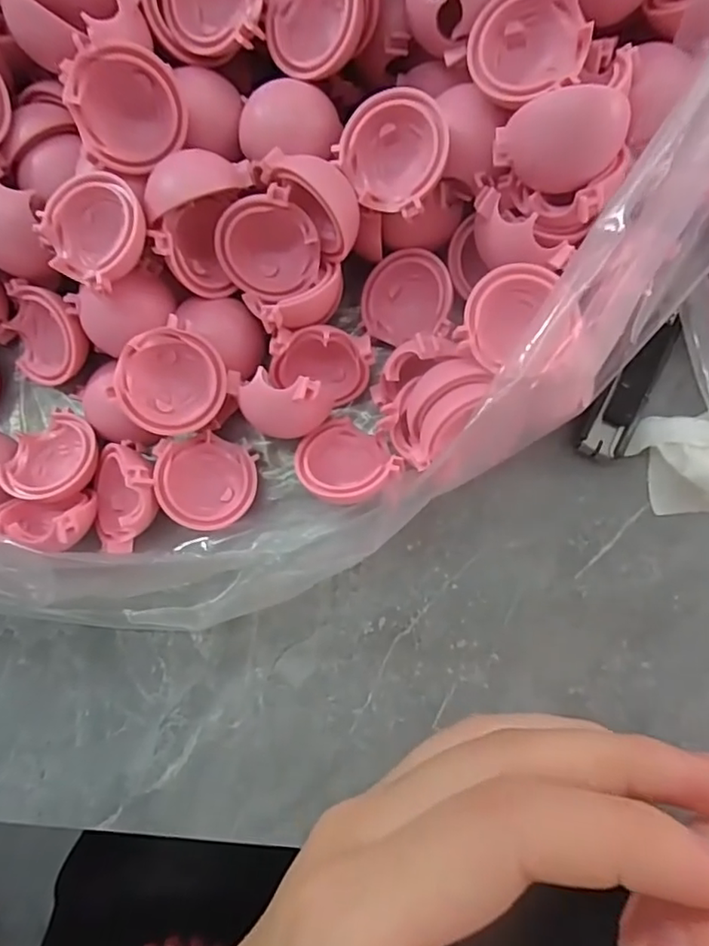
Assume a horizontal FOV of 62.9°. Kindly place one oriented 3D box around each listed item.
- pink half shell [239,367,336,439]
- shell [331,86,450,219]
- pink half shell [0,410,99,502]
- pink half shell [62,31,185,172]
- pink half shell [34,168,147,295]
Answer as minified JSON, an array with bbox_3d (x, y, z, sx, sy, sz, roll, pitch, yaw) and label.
[{"bbox_3d":[-0.020,-0.019,0.172,0.024,0.022,0.016,14,84,2],"label":"pink half shell"},{"bbox_3d":[0.012,-0.086,0.158,0.030,0.016,0.028,48,118,16],"label":"shell"},{"bbox_3d":[-0.092,-0.004,0.181,0.030,0.013,0.030,12,63,23],"label":"pink half shell"},{"bbox_3d":[-0.062,-0.100,0.157,0.028,0.030,0.016,-24,43,3],"label":"pink half shell"},{"bbox_3d":[-0.072,-0.066,0.159,0.030,0.013,0.027,37,85,4],"label":"pink half shell"}]

